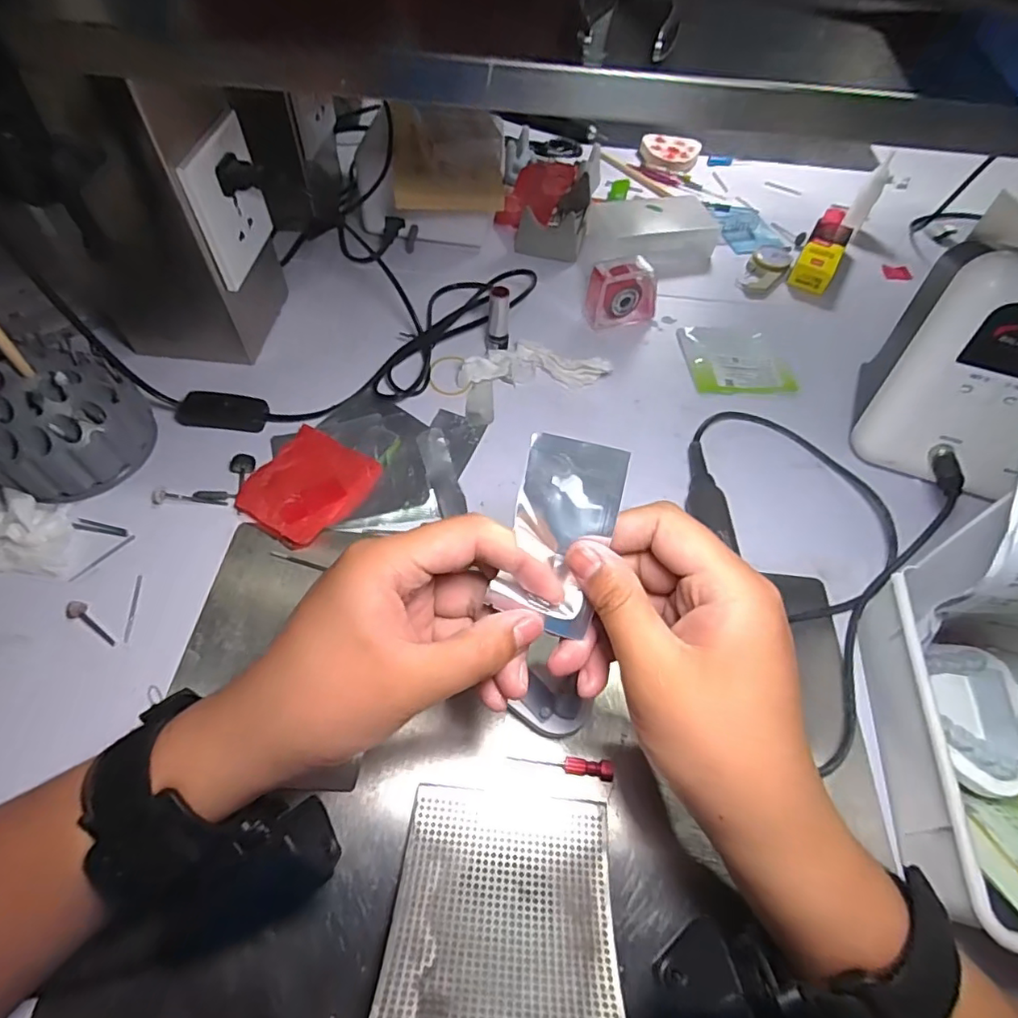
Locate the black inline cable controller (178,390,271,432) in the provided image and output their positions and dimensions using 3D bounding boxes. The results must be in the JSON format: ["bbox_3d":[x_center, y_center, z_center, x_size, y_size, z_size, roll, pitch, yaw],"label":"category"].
[{"bbox_3d":[-0.220,-0.075,0.424,0.065,0.020,0.028,4,57,-1],"label":"black inline cable controller"}]

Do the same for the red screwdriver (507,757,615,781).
[{"bbox_3d":[0.029,0.139,0.300,0.057,0.006,0.009,6,57,1],"label":"red screwdriver"}]

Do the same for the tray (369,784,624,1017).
[{"bbox_3d":[-0.001,0.176,0.243,0.098,0.024,0.111,7,28,0],"label":"tray"}]

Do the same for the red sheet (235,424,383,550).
[{"bbox_3d":[-0.143,-0.016,0.393,0.075,0.006,0.082,30,60,15],"label":"red sheet"}]

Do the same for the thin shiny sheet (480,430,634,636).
[{"bbox_3d":[0.022,0.012,0.245,0.044,0.015,0.084,13,94,19],"label":"thin shiny sheet"}]

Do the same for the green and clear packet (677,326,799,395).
[{"bbox_3d":[0.204,-0.137,0.502,0.090,0.004,0.089,-1,57,-4],"label":"green and clear packet"}]

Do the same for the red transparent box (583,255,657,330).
[{"bbox_3d":[0.100,-0.192,0.491,0.063,0.058,0.027,-16,59,-14],"label":"red transparent box"}]

